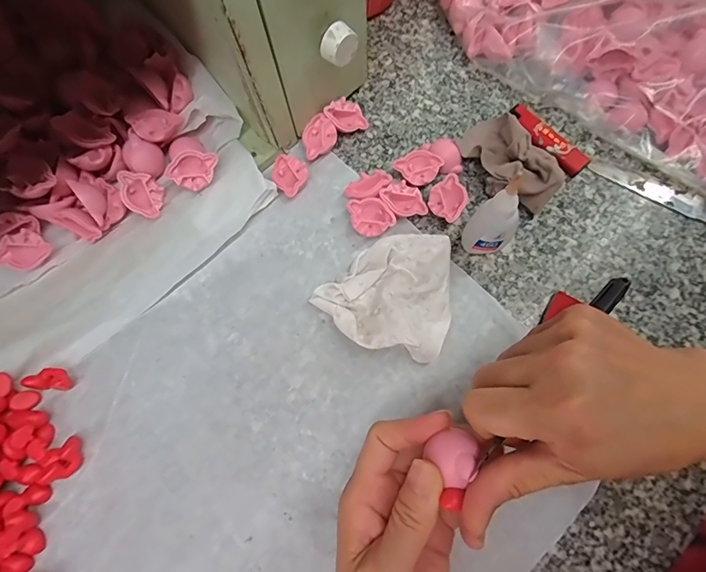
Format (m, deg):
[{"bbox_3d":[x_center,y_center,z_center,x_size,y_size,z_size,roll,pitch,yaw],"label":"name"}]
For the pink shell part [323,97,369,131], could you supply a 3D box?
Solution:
[{"bbox_3d":[-0.006,-0.140,0.352,0.033,0.009,0.029,46,73,-15],"label":"pink shell part"}]

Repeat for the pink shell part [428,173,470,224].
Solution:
[{"bbox_3d":[0.074,-0.065,0.325,0.029,0.016,0.028,-41,75,-10],"label":"pink shell part"}]

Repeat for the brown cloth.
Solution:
[{"bbox_3d":[0.123,-0.100,0.327,0.056,0.029,0.086,-43,75,-11],"label":"brown cloth"}]

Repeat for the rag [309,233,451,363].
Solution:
[{"bbox_3d":[0.022,0.007,0.298,0.093,0.028,0.085,-1,72,2],"label":"rag"}]

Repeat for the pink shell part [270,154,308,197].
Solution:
[{"bbox_3d":[-0.051,-0.087,0.339,0.029,0.014,0.031,-1,72,2],"label":"pink shell part"}]

